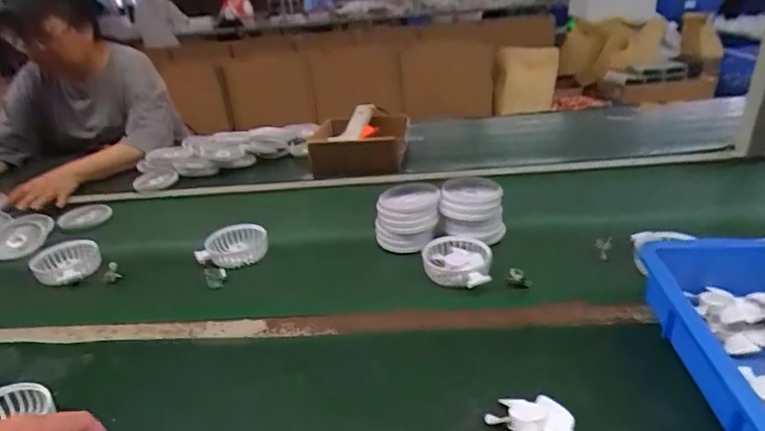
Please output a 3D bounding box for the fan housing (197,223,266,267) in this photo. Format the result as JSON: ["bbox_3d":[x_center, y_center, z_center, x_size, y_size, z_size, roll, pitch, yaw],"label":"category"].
[{"bbox_3d":[-0.235,0.047,0.766,0.107,0.045,0.077,-9,26,-7],"label":"fan housing"}]

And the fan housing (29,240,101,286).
[{"bbox_3d":[-0.497,0.072,0.764,0.092,0.027,0.108,-23,30,-32],"label":"fan housing"}]

